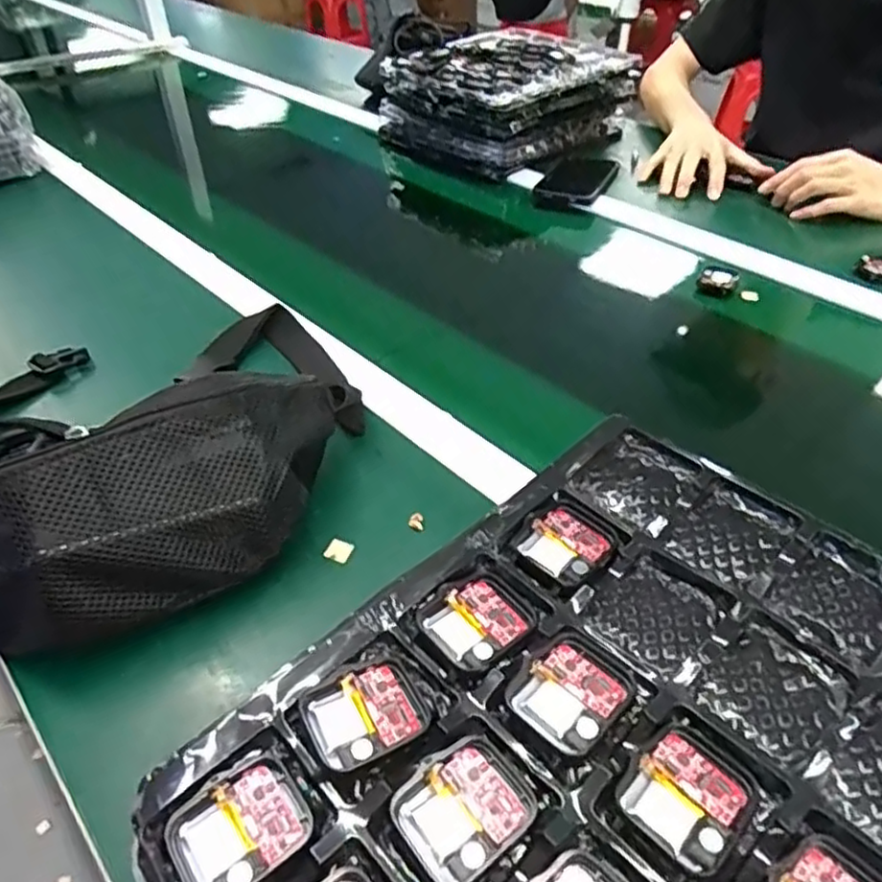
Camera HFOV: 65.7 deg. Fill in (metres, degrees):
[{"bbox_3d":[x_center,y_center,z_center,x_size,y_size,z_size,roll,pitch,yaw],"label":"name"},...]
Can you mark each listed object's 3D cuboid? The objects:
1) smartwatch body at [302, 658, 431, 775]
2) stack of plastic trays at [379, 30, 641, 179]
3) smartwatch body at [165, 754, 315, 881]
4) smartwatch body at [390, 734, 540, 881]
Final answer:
[{"bbox_3d":[-0.028,0.102,0.255,0.042,0.006,0.035,-21,45,-21],"label":"smartwatch body"},{"bbox_3d":[0.099,-0.517,1.047,0.289,0.136,0.268,-31,50,-30],"label":"stack of plastic trays"},{"bbox_3d":[-0.067,0.131,0.230,0.043,0.008,0.036,-28,48,-27],"label":"smartwatch body"},{"bbox_3d":[0.009,0.124,0.231,0.043,0.007,0.037,-27,48,-27],"label":"smartwatch body"}]

